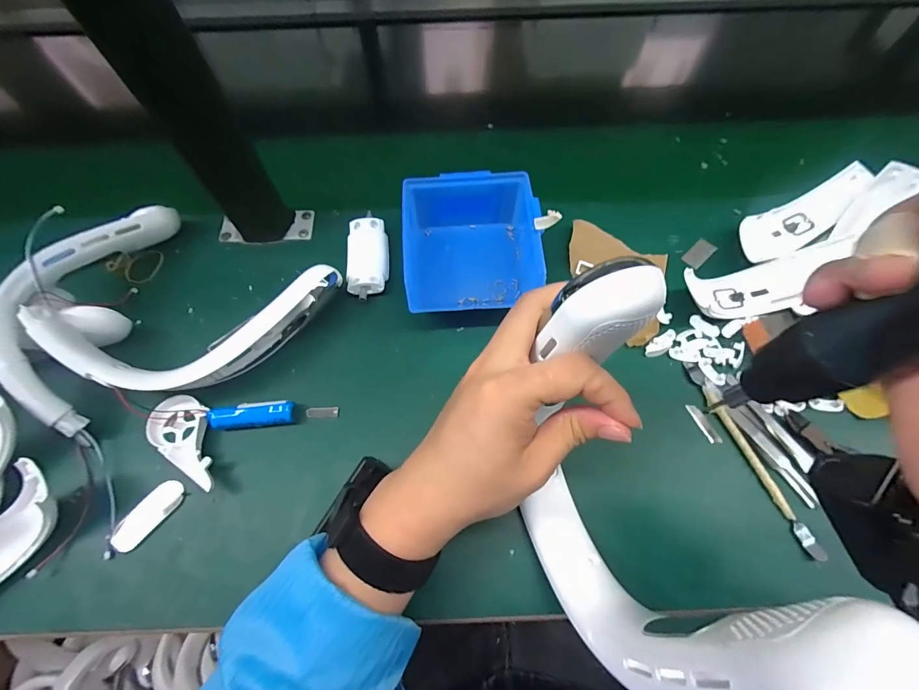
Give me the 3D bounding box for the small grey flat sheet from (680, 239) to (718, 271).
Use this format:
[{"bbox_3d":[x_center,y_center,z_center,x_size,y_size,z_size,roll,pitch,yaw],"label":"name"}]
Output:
[{"bbox_3d":[0.257,-0.097,0.422,0.038,0.004,0.020,-42,67,-10],"label":"small grey flat sheet"}]

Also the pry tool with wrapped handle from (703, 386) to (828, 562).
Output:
[{"bbox_3d":[0.249,0.102,0.329,0.011,0.014,0.147,-20,64,-9],"label":"pry tool with wrapped handle"}]

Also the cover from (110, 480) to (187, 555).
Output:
[{"bbox_3d":[-0.256,0.140,0.324,0.024,0.008,0.059,33,68,17],"label":"cover"}]

